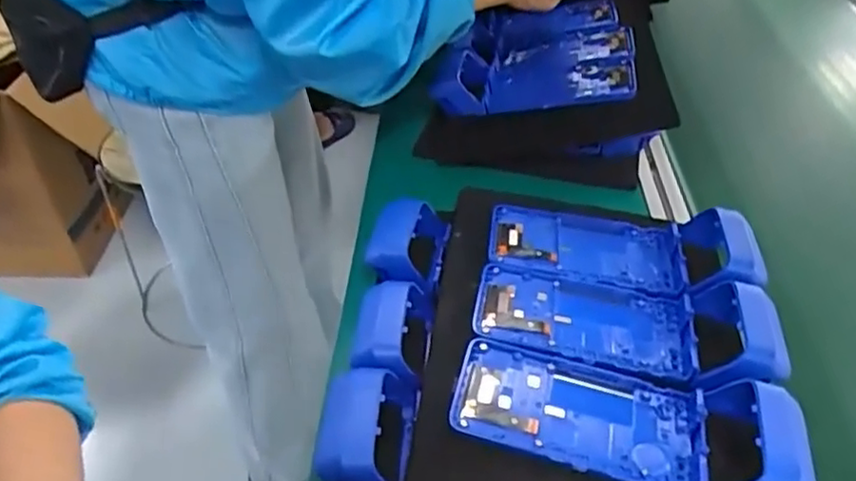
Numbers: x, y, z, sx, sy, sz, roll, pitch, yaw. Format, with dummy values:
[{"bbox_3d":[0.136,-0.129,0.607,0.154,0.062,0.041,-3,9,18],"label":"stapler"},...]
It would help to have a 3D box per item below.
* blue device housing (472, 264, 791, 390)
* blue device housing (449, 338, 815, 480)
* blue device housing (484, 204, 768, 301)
[{"bbox_3d":[0.152,0.056,0.509,0.227,0.045,0.099,12,47,11],"label":"blue device housing"},{"bbox_3d":[0.130,0.116,0.444,0.221,0.042,0.087,12,47,11],"label":"blue device housing"},{"bbox_3d":[0.166,-0.001,0.568,0.220,0.053,0.086,11,47,10],"label":"blue device housing"}]

